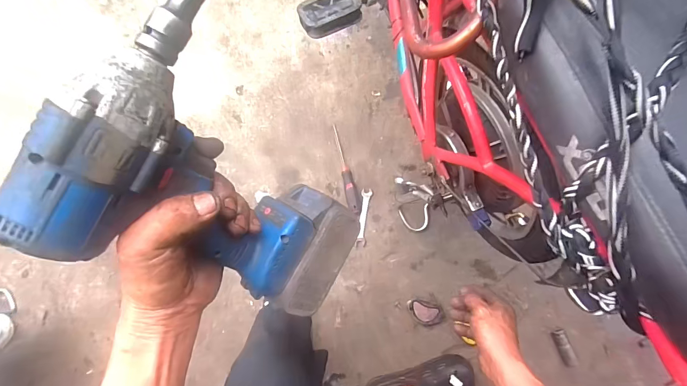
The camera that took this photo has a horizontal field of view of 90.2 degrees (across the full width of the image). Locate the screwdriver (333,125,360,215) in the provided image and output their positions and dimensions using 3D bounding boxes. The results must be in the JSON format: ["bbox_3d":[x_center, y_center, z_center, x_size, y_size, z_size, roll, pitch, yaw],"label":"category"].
[{"bbox_3d":[0.005,-0.057,0.850,0.028,0.027,0.228,-14,74,2],"label":"screwdriver"}]

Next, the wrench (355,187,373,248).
[{"bbox_3d":[0.050,0.061,0.839,0.024,0.012,0.139,7,87,1],"label":"wrench"}]

